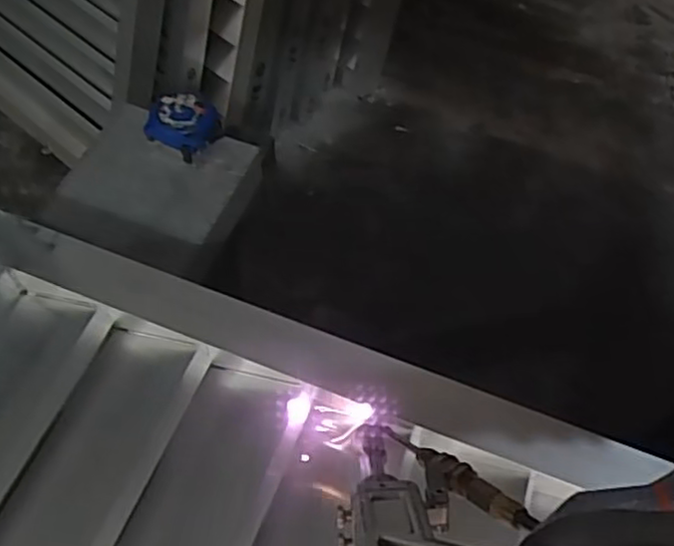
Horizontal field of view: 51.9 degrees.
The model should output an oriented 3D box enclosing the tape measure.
[{"bbox_3d":[-0.145,-0.138,0.653,0.062,0.033,0.050,26,61,11],"label":"tape measure"}]

